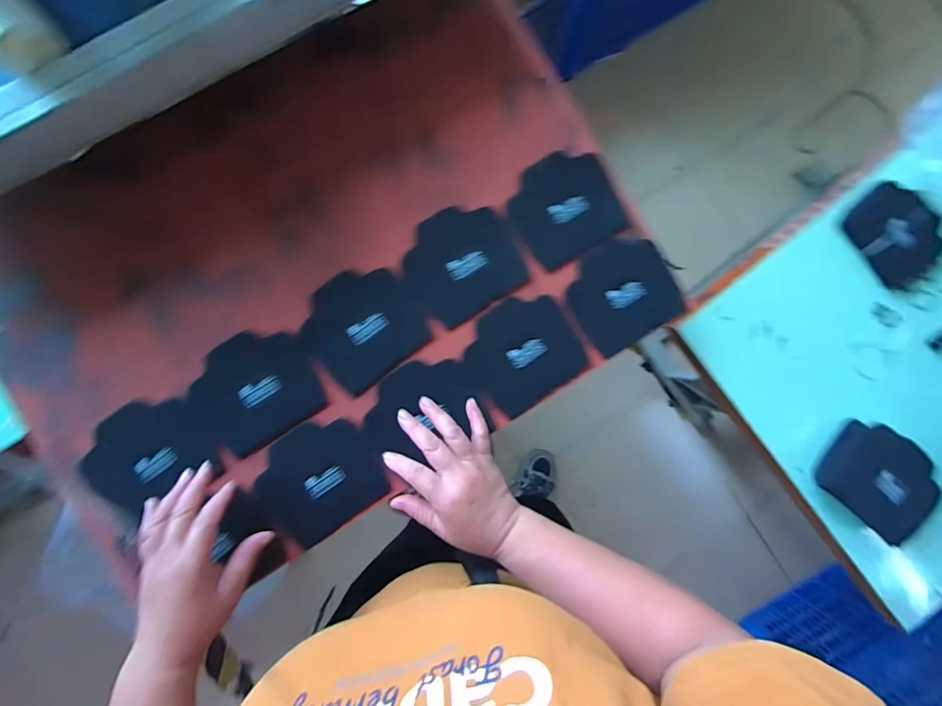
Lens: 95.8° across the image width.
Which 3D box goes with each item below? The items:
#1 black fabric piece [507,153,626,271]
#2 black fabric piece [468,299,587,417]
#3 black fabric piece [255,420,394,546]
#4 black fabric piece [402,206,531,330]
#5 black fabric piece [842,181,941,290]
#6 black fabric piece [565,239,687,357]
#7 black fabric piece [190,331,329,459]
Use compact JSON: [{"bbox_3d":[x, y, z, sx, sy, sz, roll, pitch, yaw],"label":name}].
[{"bbox_3d":[0.110,-0.171,0.497,0.120,0.008,0.113,-31,89,-1],"label":"black fabric piece"},{"bbox_3d":[0.059,-0.002,0.488,0.123,0.006,0.113,-33,92,-4],"label":"black fabric piece"},{"bbox_3d":[-0.165,0.136,0.473,0.127,0.006,0.114,-35,91,-5],"label":"black fabric piece"},{"bbox_3d":[-0.012,-0.105,0.489,0.127,0.004,0.118,-33,89,-4],"label":"black fabric piece"},{"bbox_3d":[0.590,-0.159,0.587,0.100,0.023,0.141,-38,90,-2],"label":"black fabric piece"},{"bbox_3d":[0.177,-0.071,0.498,0.122,0.006,0.116,-30,95,-2],"label":"black fabric piece"},{"bbox_3d":[-0.239,0.038,0.474,0.126,0.007,0.116,-33,92,-4],"label":"black fabric piece"}]

